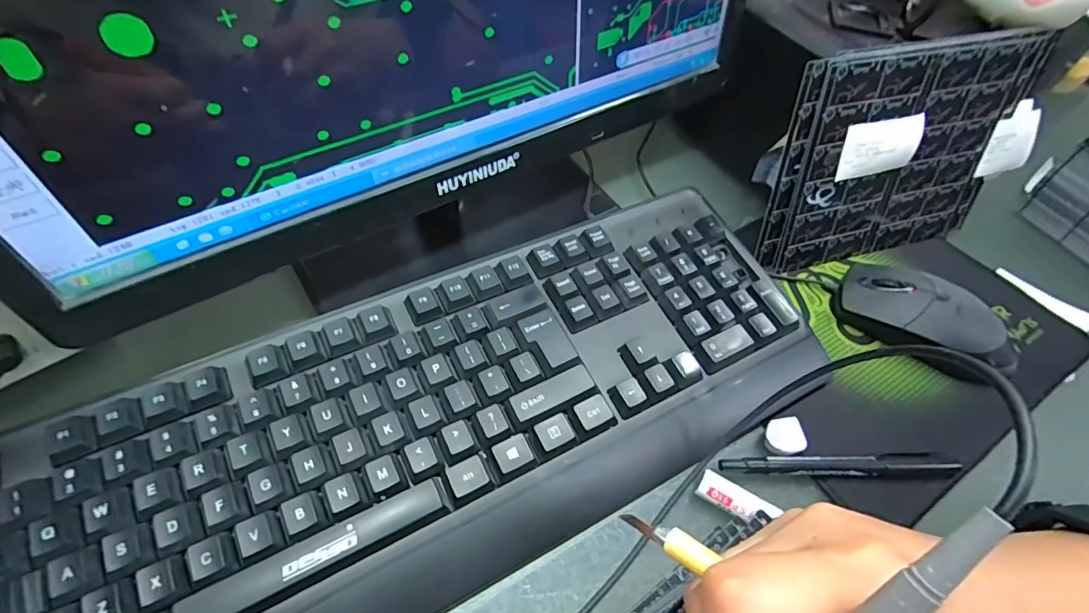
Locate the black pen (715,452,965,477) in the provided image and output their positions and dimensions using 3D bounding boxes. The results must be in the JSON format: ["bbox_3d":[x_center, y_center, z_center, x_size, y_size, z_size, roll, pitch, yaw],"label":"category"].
[{"bbox_3d":[0.168,0.090,0.289,0.139,0.007,0.011,2,54,-4],"label":"black pen"}]

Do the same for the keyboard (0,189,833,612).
[{"bbox_3d":[-0.043,0.058,0.275,0.422,0.044,0.153,-22,59,-20],"label":"keyboard"}]

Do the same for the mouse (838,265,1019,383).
[{"bbox_3d":[0.260,0.007,0.345,0.111,0.039,0.057,27,56,14],"label":"mouse"}]

